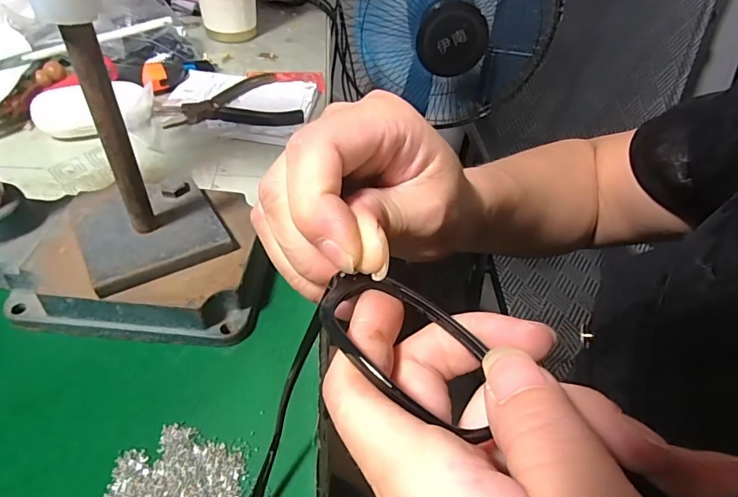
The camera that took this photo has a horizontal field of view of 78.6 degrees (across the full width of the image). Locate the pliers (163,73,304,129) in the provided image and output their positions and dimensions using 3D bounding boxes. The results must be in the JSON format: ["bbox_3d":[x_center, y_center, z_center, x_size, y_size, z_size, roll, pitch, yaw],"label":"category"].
[{"bbox_3d":[-0.137,-0.152,0.467,0.126,0.017,0.087,-5,47,-11],"label":"pliers"}]

